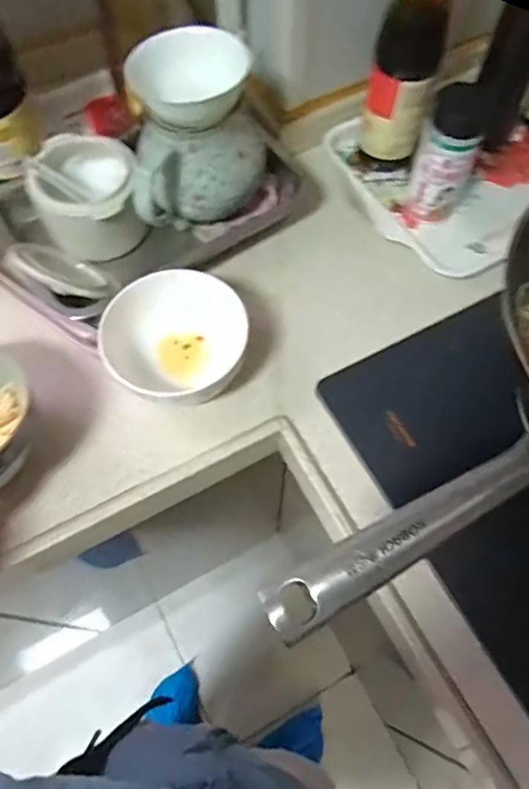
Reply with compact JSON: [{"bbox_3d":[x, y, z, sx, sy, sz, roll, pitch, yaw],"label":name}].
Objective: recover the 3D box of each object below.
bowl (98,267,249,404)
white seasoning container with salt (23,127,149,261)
[{"bbox_3d":[-0.085,-0.050,0.527,0.125,0.061,0.139,3,65,1],"label":"bowl"},{"bbox_3d":[-0.188,-0.206,0.594,0.104,0.085,0.118,-19,66,-9],"label":"white seasoning container with salt"}]

